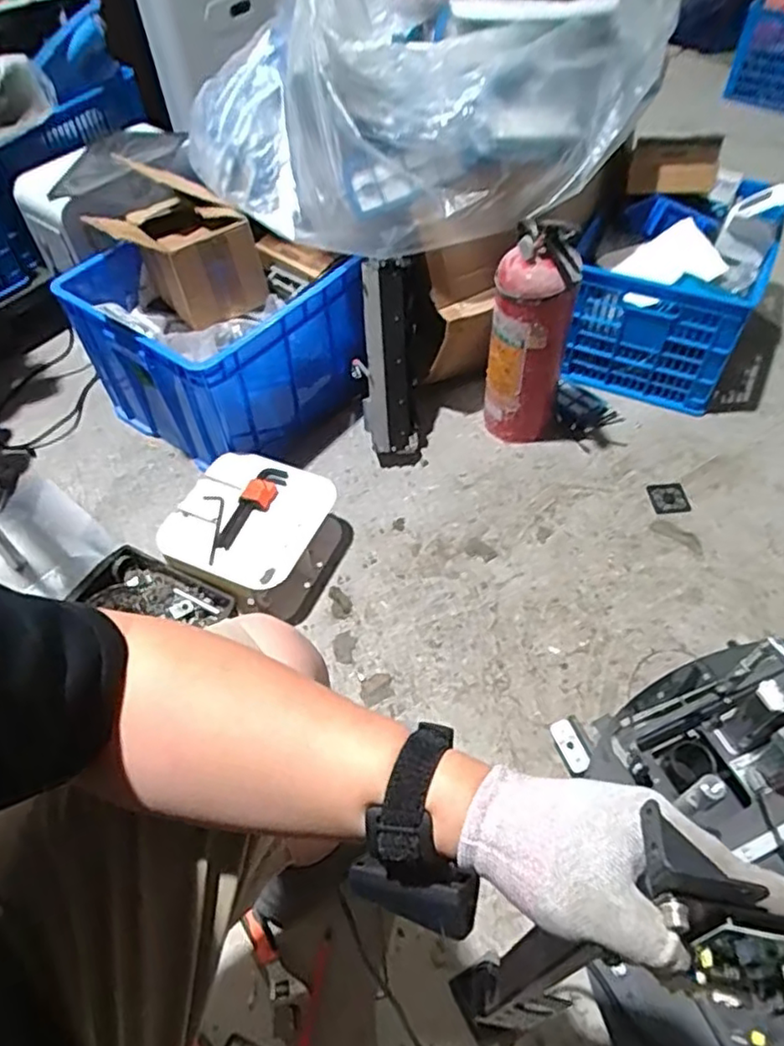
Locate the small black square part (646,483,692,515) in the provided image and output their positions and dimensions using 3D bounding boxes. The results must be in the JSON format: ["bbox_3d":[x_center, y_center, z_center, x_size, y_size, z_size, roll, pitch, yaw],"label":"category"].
[{"bbox_3d":[0.514,-0.045,1.201,0.070,0.009,0.069,-7,54,-3],"label":"small black square part"}]

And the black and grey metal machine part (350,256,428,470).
[{"bbox_3d":[-0.010,-0.289,1.214,0.121,0.375,0.077,-5,21,-1],"label":"black and grey metal machine part"}]

